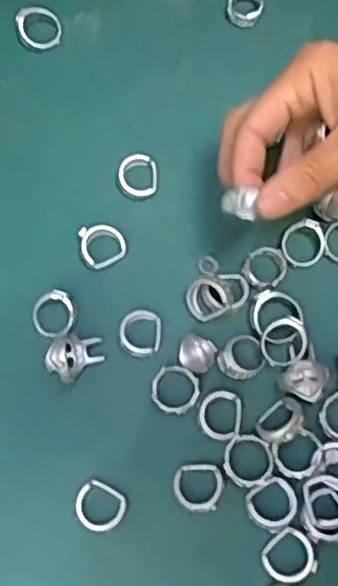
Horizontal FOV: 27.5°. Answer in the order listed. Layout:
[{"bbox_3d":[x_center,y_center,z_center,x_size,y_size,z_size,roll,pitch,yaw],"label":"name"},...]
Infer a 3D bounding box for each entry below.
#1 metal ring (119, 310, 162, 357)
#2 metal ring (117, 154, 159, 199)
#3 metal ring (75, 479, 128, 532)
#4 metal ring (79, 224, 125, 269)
[{"bbox_3d":[-0.015,0.020,0.355,0.021,0.007,0.024,11,74,5],"label":"metal ring"},{"bbox_3d":[-0.017,-0.064,0.380,0.022,0.006,0.026,2,74,2],"label":"metal ring"},{"bbox_3d":[-0.033,0.103,0.332,0.024,0.004,0.022,31,66,1],"label":"metal ring"},{"bbox_3d":[-0.036,-0.026,0.369,0.023,0.007,0.023,0,74,2],"label":"metal ring"}]

